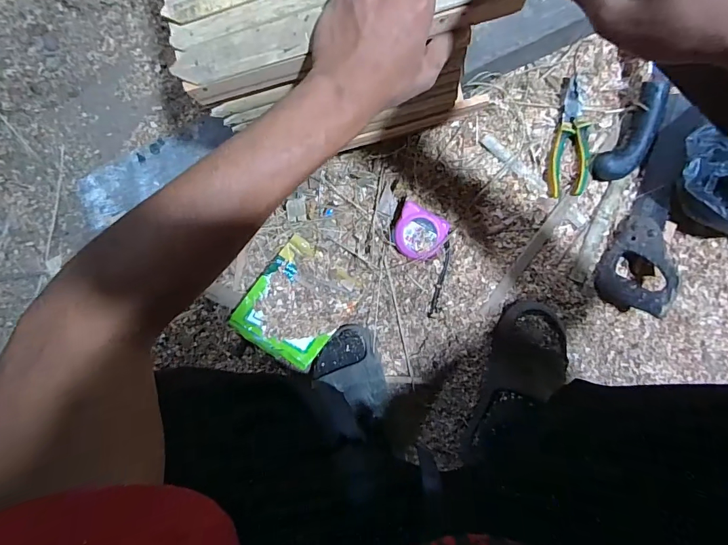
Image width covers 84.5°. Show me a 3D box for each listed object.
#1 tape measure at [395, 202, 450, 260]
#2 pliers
[{"bbox_3d":[0.086,-0.057,0.614,0.078,0.029,0.071,27,95,1],"label":"tape measure"},{"bbox_3d":[0.309,-0.198,0.592,0.055,0.024,0.168,4,94,3],"label":"pliers"}]

